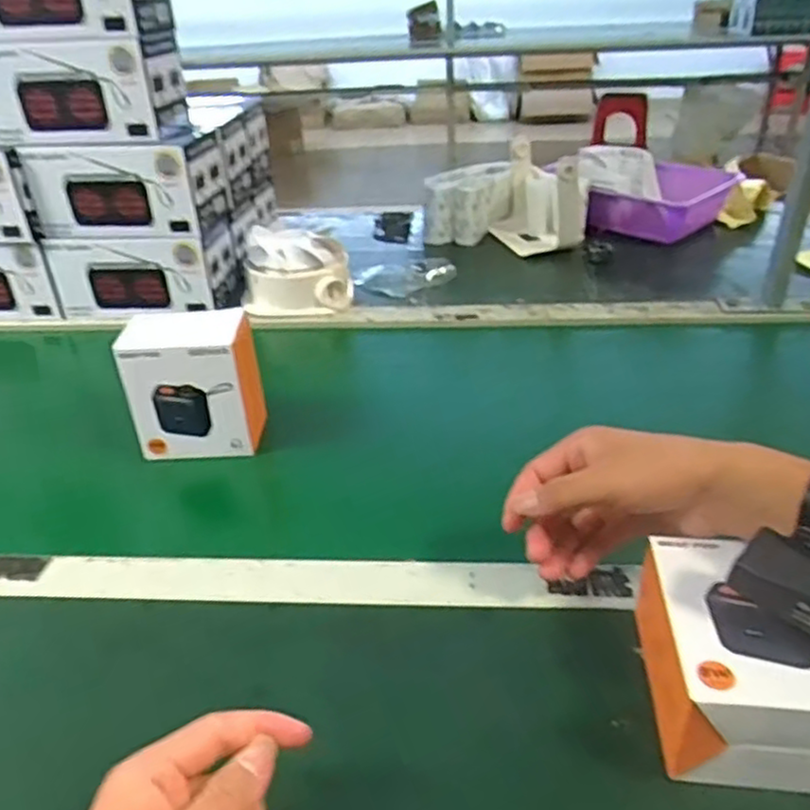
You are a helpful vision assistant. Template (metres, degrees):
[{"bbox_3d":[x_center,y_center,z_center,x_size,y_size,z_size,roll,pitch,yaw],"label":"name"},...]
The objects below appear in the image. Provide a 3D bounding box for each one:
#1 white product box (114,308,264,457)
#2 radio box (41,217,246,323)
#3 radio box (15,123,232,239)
[{"bbox_3d":[-0.184,-0.018,0.615,0.102,0.112,0.060,-2,31,2],"label":"white product box"},{"bbox_3d":[-0.323,-0.170,0.876,0.207,0.100,0.099,-3,31,1],"label":"radio box"},{"bbox_3d":[-0.326,-0.264,0.830,0.199,0.099,0.101,-1,31,4],"label":"radio box"}]

